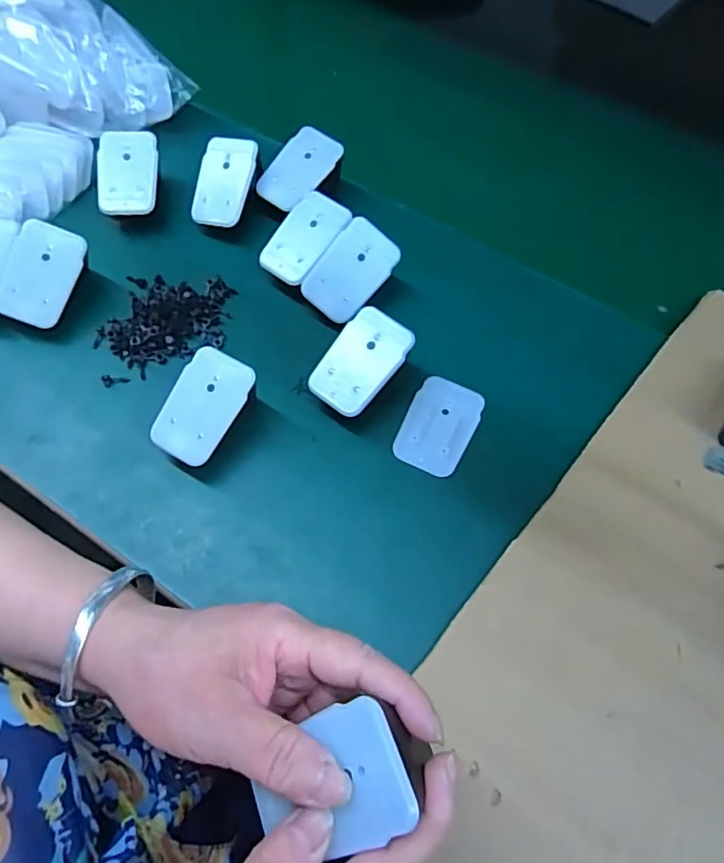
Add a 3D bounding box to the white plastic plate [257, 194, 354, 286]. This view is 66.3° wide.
[{"bbox_3d":[-0.042,-0.145,0.413,0.052,0.007,0.070,37,87,25],"label":"white plastic plate"}]

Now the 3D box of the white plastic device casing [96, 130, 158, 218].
[{"bbox_3d":[-0.187,-0.205,0.440,0.045,0.005,0.068,2,83,-4],"label":"white plastic device casing"}]

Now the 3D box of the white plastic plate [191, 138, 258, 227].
[{"bbox_3d":[-0.110,-0.198,0.437,0.044,0.008,0.071,16,85,8],"label":"white plastic plate"}]

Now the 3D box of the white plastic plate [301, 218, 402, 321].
[{"bbox_3d":[-0.008,-0.116,0.401,0.045,0.004,0.070,39,91,0],"label":"white plastic plate"}]

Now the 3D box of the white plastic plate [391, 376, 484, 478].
[{"bbox_3d":[0.053,-0.005,0.376,0.045,0.004,0.068,25,66,8],"label":"white plastic plate"}]

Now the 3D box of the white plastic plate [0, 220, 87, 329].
[{"bbox_3d":[-0.229,-0.112,0.392,0.047,0.006,0.071,21,82,-9],"label":"white plastic plate"}]

